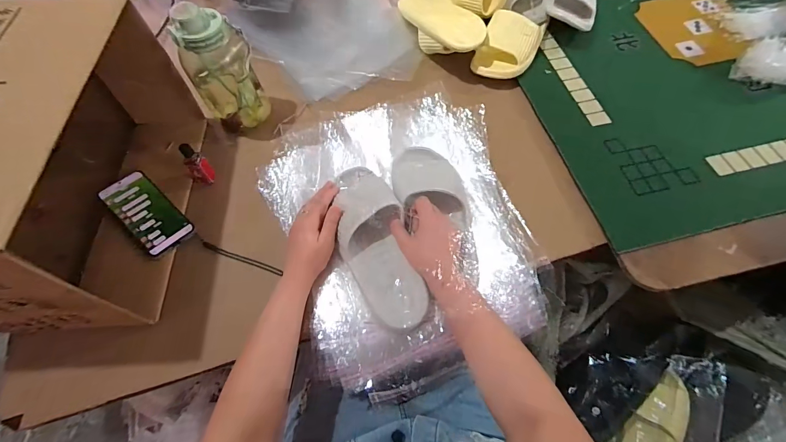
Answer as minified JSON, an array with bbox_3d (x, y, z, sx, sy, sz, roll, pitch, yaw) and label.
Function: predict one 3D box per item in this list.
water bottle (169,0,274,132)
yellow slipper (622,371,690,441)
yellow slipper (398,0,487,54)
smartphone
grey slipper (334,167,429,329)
[{"bbox_3d":[-0.292,-0.259,0.628,0.102,0.212,0.085,-32,66,-12],"label":"water bottle"},{"bbox_3d":[0.482,0.385,0.656,0.109,0.055,0.229,35,70,19],"label":"yellow slipper"},{"bbox_3d":[0.097,-0.413,0.757,0.104,0.056,0.241,-24,64,-9],"label":"yellow slipper"},{"bbox_3d":[-0.399,-0.016,0.591,0.148,0.012,0.072,42,61,12],"label":"smartphone"},{"bbox_3d":[-0.029,0.027,0.550,0.096,0.070,0.267,-17,72,-9],"label":"grey slipper"}]

